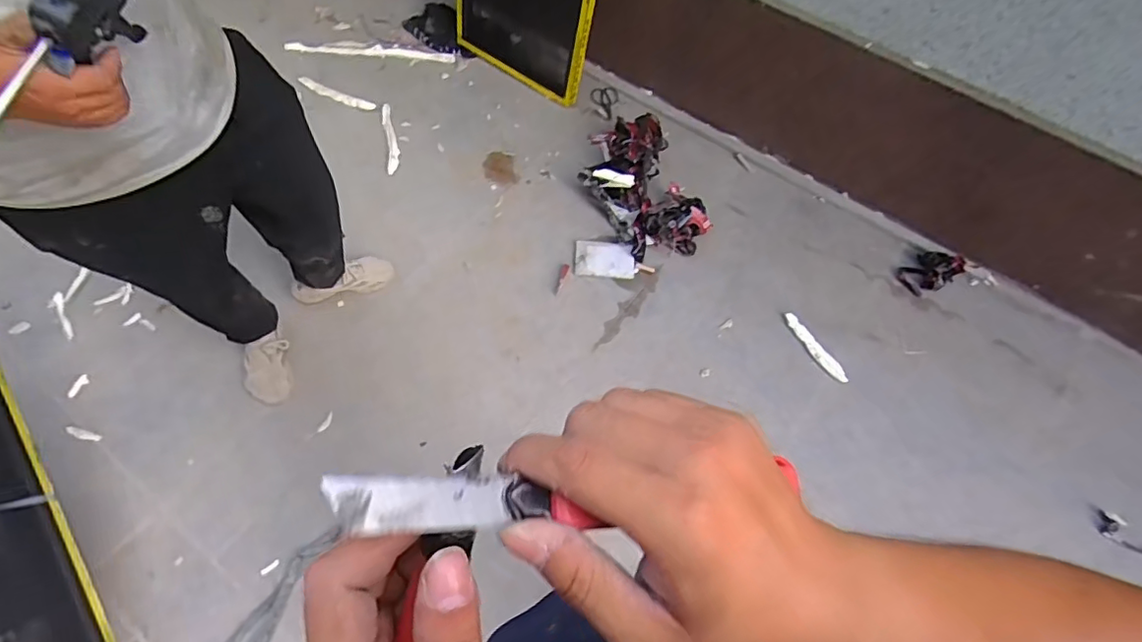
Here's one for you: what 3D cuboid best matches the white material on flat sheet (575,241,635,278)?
[{"bbox_3d":[0.109,-0.194,1.749,0.185,0.024,0.121,8,63,1],"label":"white material on flat sheet"}]

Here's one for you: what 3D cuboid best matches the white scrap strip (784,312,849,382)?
[{"bbox_3d":[0.717,0.074,1.633,0.039,0.016,0.251,-27,67,-16],"label":"white scrap strip"}]

